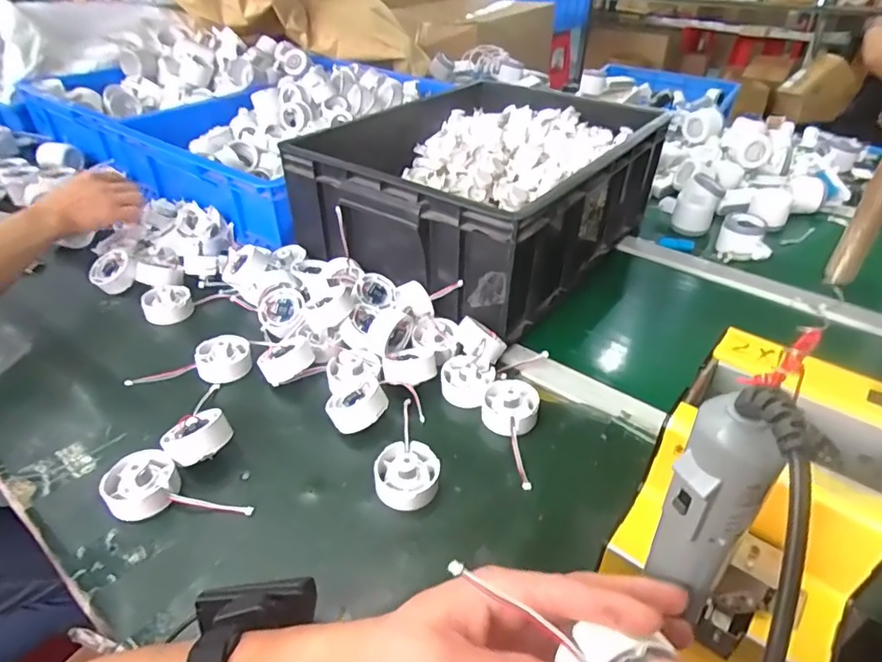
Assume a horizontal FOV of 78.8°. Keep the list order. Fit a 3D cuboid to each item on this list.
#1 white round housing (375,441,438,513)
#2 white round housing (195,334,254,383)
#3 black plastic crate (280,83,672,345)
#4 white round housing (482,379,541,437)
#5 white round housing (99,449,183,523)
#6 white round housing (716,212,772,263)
[{"bbox_3d":[-0.030,0.124,0.465,0.053,0.028,0.057,1,37,0],"label":"white round housing"},{"bbox_3d":[-0.236,0.027,0.584,0.058,0.032,0.058,1,37,0],"label":"white round housing"},{"bbox_3d":[0.065,-0.214,0.765,0.350,0.161,0.460,26,44,29],"label":"black plastic crate"},{"bbox_3d":[0.070,0.071,0.530,0.053,0.024,0.063,11,39,13],"label":"white round housing"},{"bbox_3d":[-0.251,0.132,0.453,0.054,0.032,0.054,1,37,0],"label":"white round housing"},{"bbox_3d":[0.450,-0.138,0.798,0.062,0.045,0.070,10,38,11],"label":"white round housing"}]

